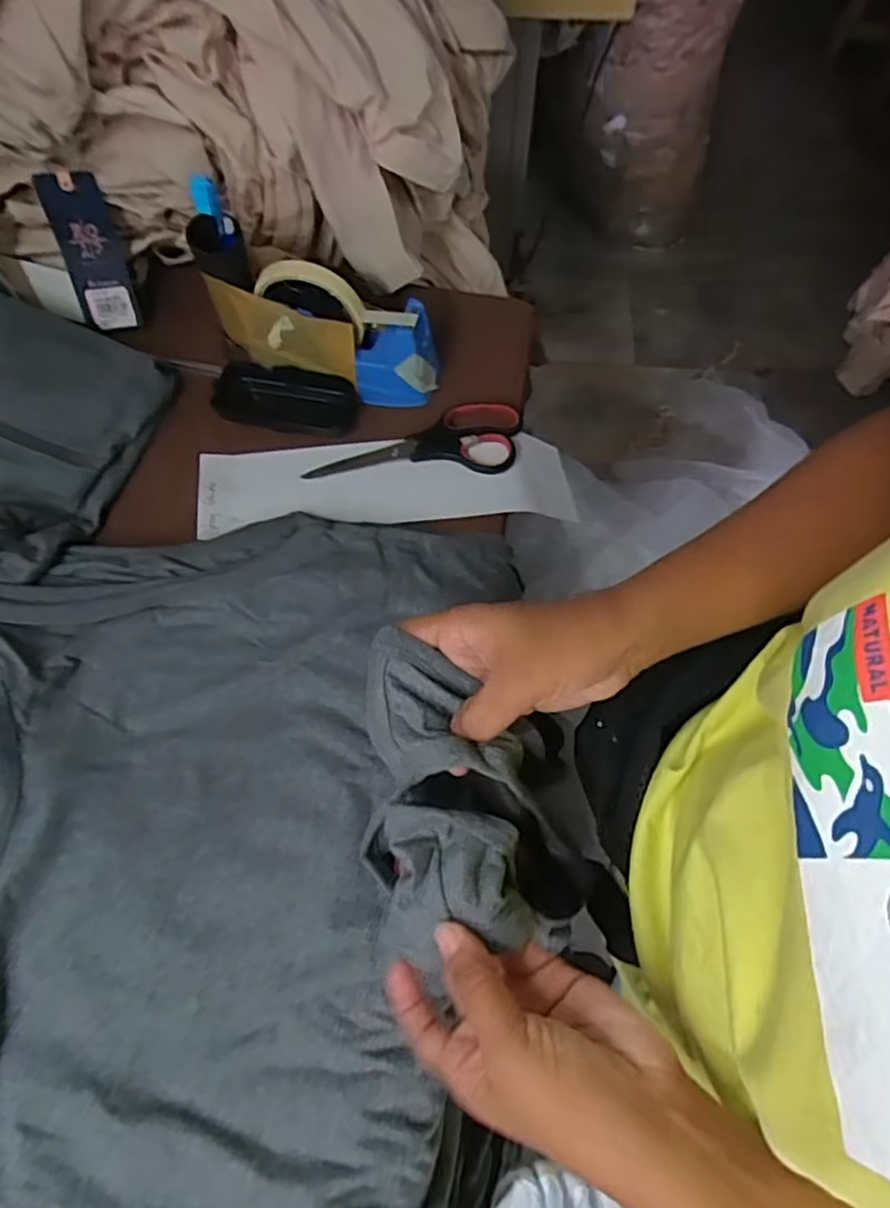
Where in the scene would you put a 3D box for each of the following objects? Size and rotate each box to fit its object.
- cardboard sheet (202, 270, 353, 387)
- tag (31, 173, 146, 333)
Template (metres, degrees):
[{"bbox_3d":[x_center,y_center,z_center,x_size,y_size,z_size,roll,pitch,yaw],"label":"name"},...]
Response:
[{"bbox_3d":[-0.134,-0.227,0.553,0.125,0.067,0.012,16,55,5],"label":"cardboard sheet"},{"bbox_3d":[-0.303,-0.298,0.569,0.051,0.118,0.013,-8,40,-4],"label":"tag"}]

